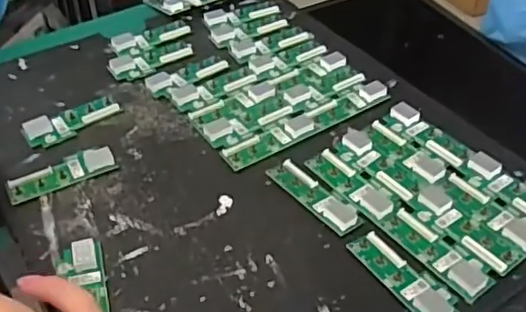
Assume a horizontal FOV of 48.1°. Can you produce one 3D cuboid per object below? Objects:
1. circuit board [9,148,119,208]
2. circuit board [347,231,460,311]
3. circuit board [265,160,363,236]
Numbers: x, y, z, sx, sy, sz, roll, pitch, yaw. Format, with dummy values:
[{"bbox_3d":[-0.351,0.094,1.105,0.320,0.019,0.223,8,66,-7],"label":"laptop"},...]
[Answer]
[{"bbox_3d":[-0.192,0.017,0.565,0.099,0.007,0.031,-22,51,-21],"label":"circuit board"},{"bbox_3d":[0.113,0.097,0.476,0.039,0.012,0.100,-30,54,-27],"label":"circuit board"},{"bbox_3d":[0.046,0.036,0.542,0.031,0.005,0.101,-31,49,-27],"label":"circuit board"}]

